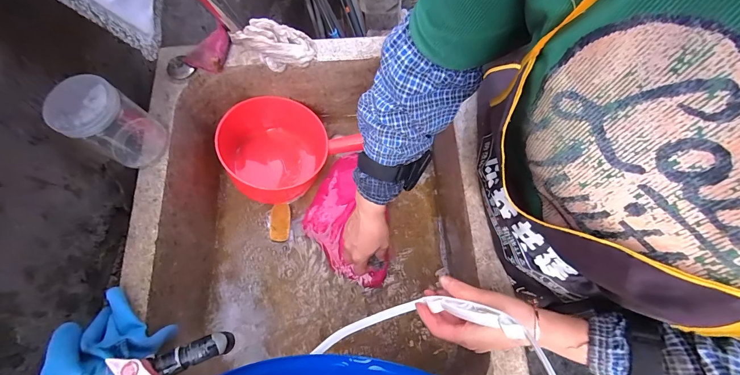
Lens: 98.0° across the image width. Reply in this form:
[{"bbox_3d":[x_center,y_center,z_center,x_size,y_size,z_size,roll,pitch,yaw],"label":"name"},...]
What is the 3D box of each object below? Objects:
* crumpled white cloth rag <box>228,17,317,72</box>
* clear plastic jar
[{"bbox_3d":[-0.168,-0.243,0.545,0.143,0.050,0.059,4,72,2],"label":"crumpled white cloth rag"},{"bbox_3d":[-0.358,-0.088,0.450,0.075,0.121,0.079,0,72,1],"label":"clear plastic jar"}]

